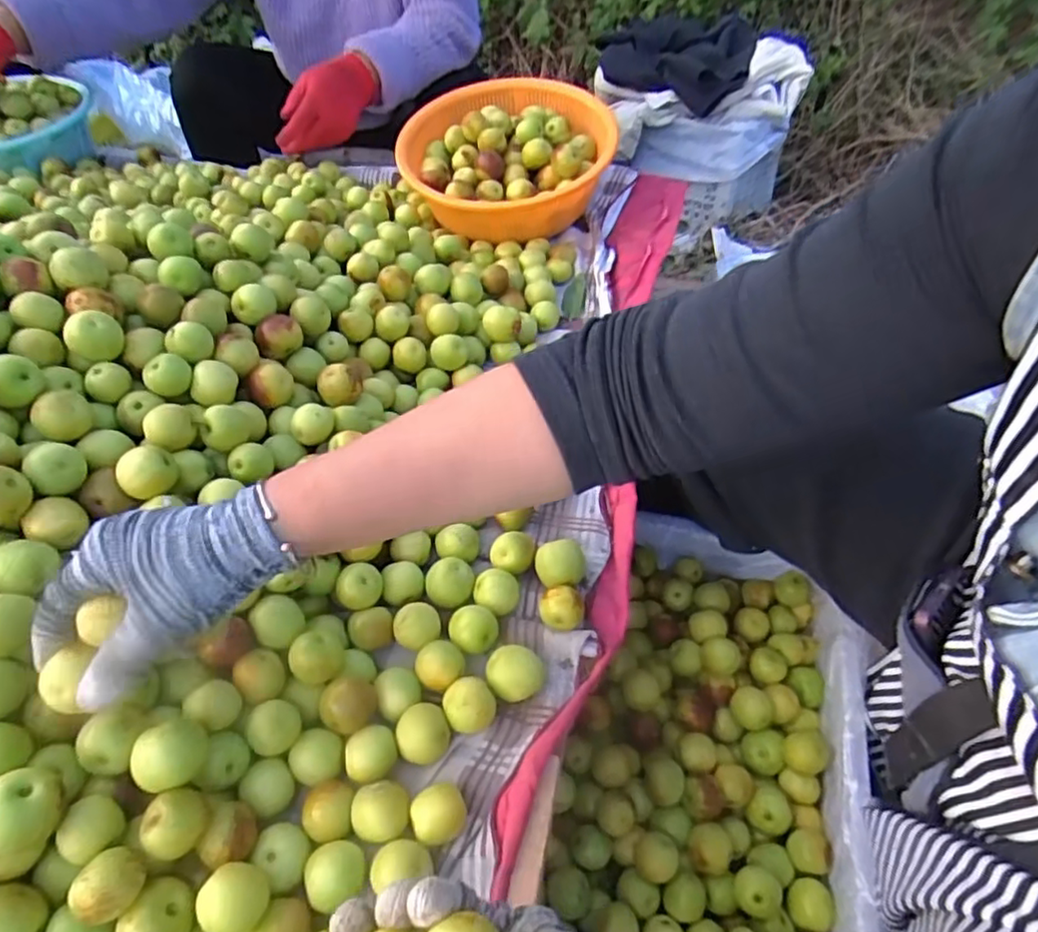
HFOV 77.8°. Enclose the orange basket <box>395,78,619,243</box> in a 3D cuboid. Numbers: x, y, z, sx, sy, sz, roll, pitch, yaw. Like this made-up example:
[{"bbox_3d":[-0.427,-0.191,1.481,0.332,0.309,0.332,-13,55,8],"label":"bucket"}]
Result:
[{"bbox_3d":[-0.017,-0.378,0.799,0.248,0.110,0.245,-1,47,2],"label":"orange basket"}]

